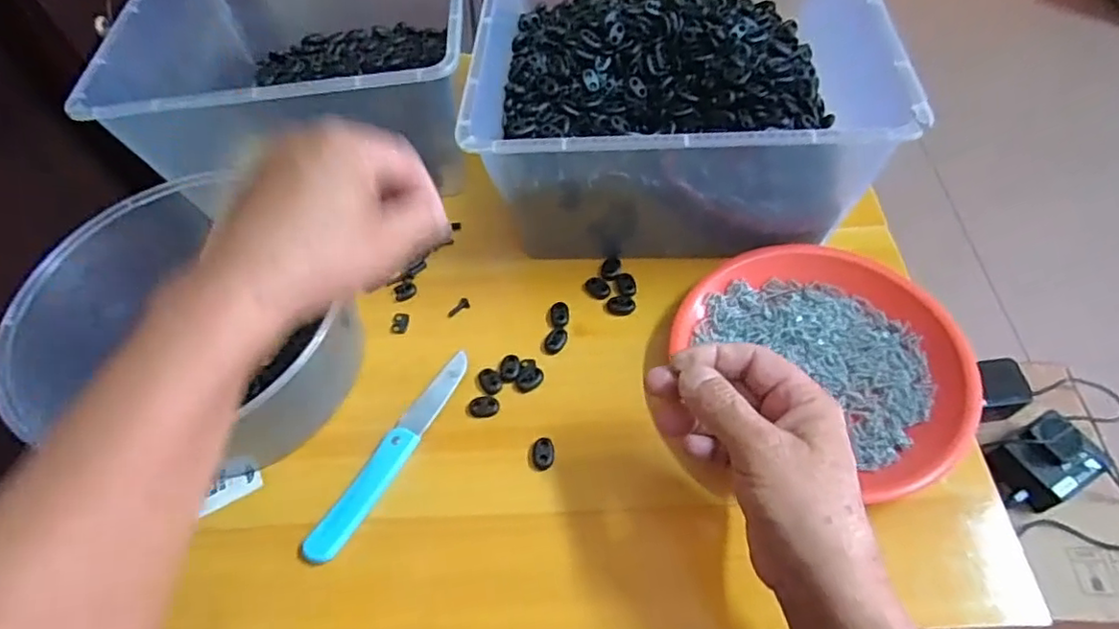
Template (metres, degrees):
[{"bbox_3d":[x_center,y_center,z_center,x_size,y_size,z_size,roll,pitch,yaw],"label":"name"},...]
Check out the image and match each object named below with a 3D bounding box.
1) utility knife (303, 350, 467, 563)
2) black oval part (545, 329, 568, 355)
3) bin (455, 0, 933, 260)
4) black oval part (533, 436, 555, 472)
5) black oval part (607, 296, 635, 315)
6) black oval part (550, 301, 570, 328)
[{"bbox_3d":[-0.114,0.094,0.435,0.023,0.012,0.166,23,61,19],"label":"utility knife"},{"bbox_3d":[-0.002,0.020,0.476,0.013,0.006,0.021,28,63,21],"label":"black oval part"},{"bbox_3d":[0.092,-0.195,0.527,0.292,0.142,0.304,3,56,7],"label":"bin"},{"bbox_3d":[-0.011,0.096,0.428,0.015,0.007,0.021,3,56,6],"label":"black oval part"},{"bbox_3d":[0.049,-0.007,0.491,0.021,0.005,0.018,1,56,5],"label":"black oval part"},{"bbox_3d":[0.000,0.000,0.489,0.015,0.004,0.025,-7,56,0],"label":"black oval part"}]

